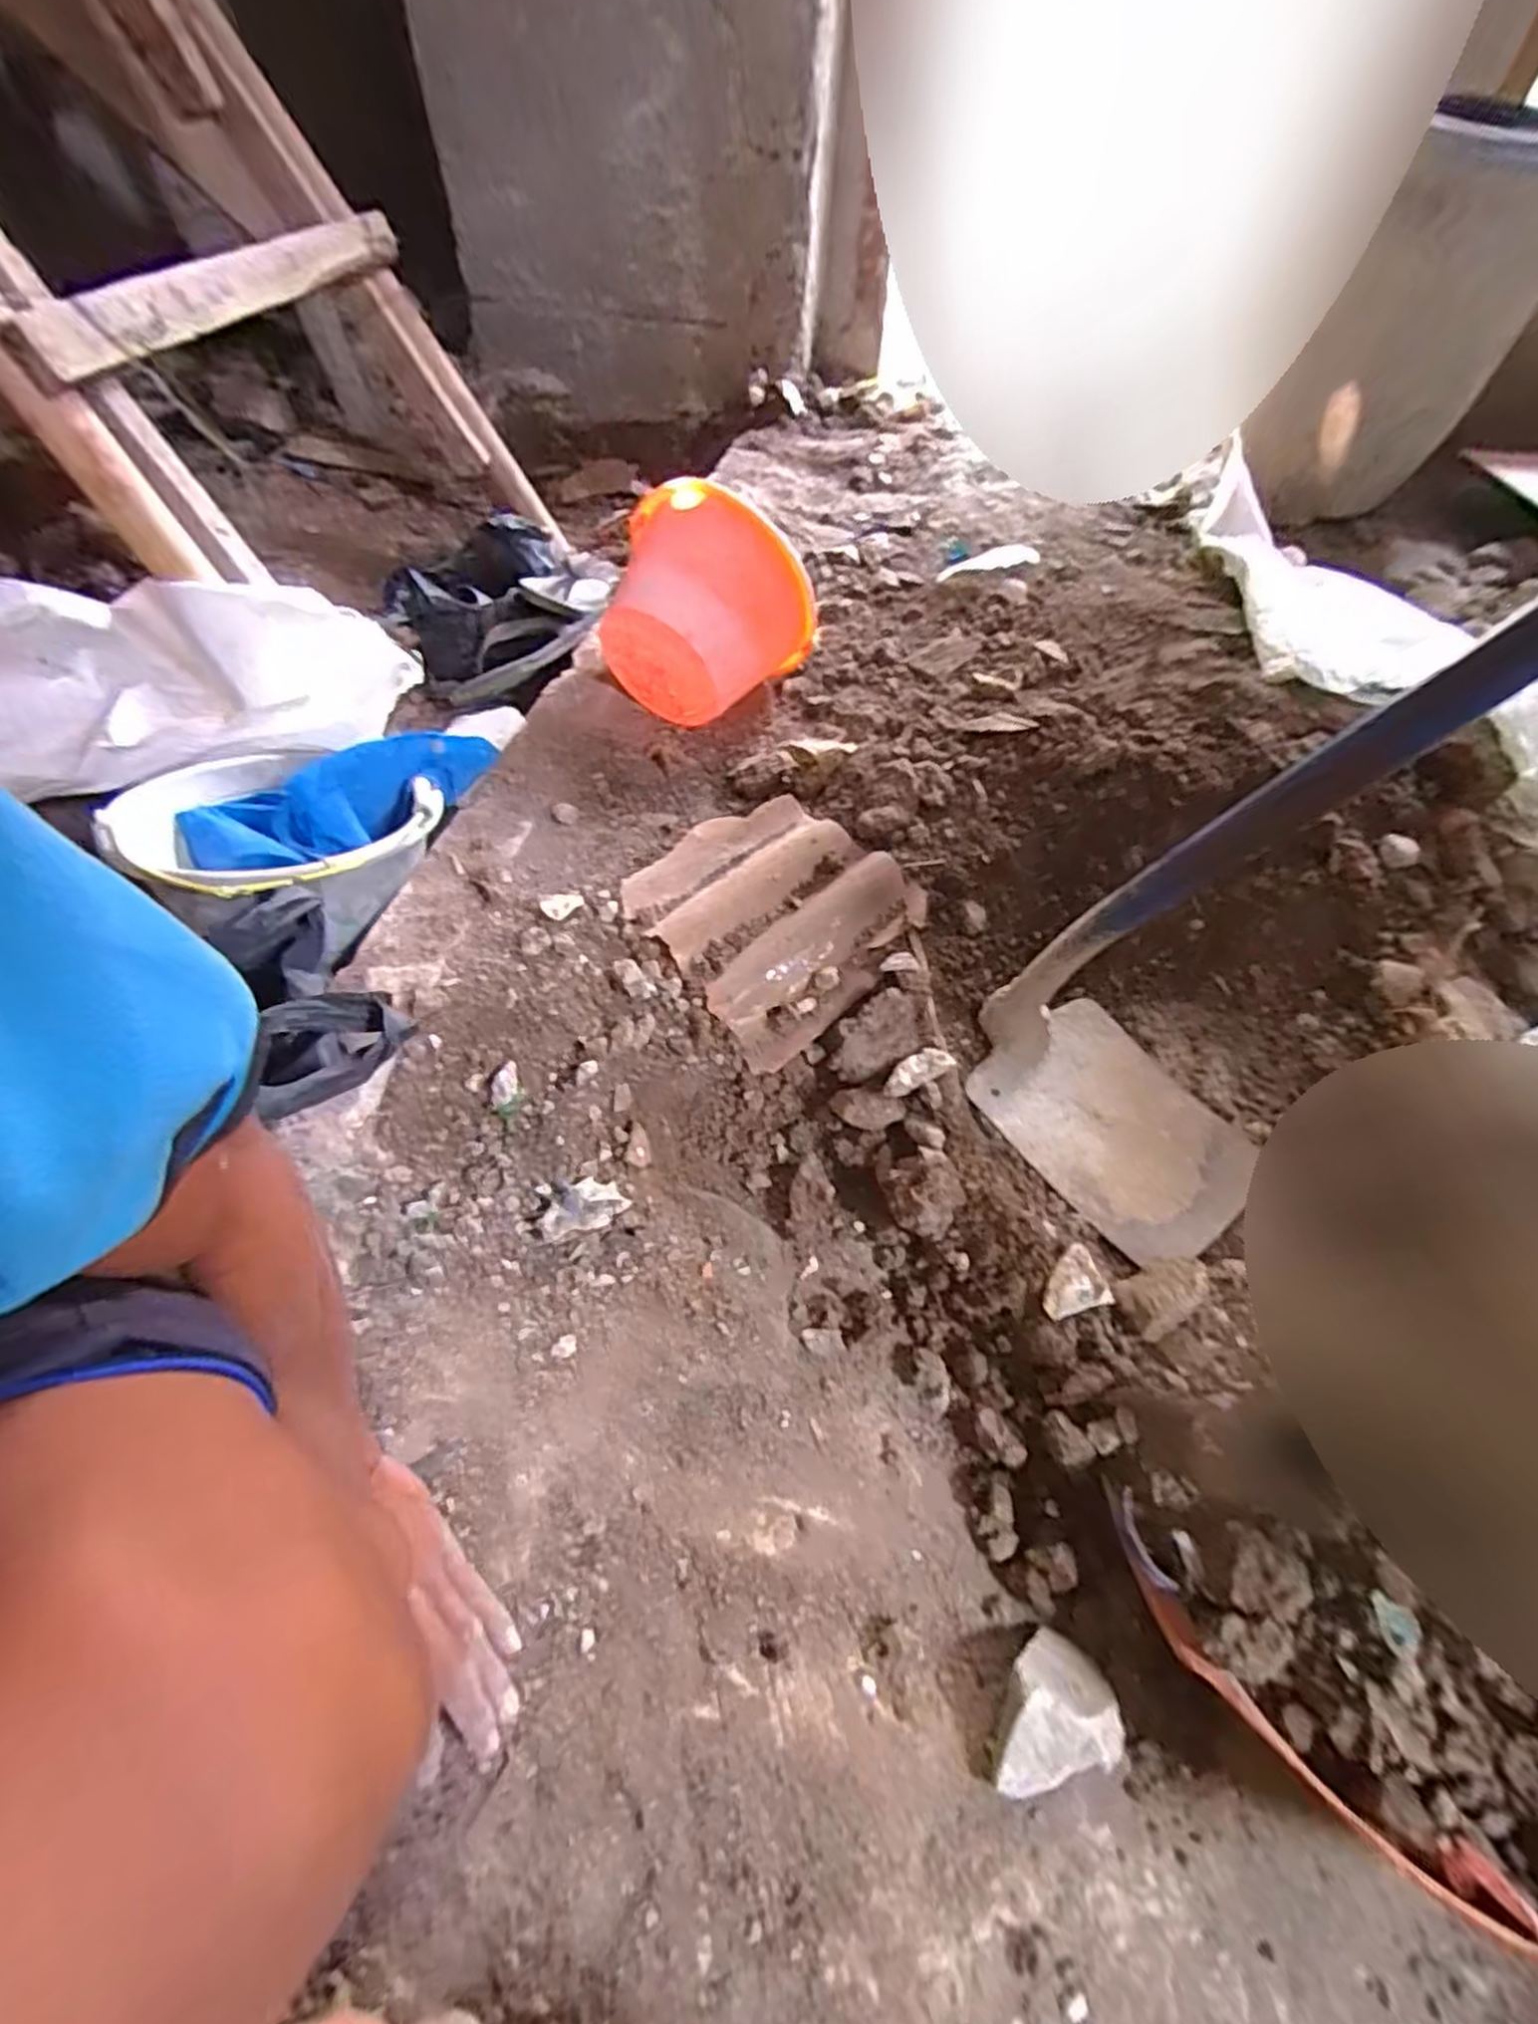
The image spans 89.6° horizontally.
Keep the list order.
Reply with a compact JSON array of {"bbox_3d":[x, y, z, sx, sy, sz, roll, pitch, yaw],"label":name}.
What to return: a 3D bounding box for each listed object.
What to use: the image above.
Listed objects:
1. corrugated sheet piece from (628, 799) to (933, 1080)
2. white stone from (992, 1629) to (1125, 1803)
[{"bbox_3d":[0.006,-0.105,0.747,0.231,0.039,0.247,-35,63,-24],"label":"corrugated sheet piece"},{"bbox_3d":[0.175,0.437,0.481,0.089,0.040,0.067,-14,56,-11],"label":"white stone"}]

